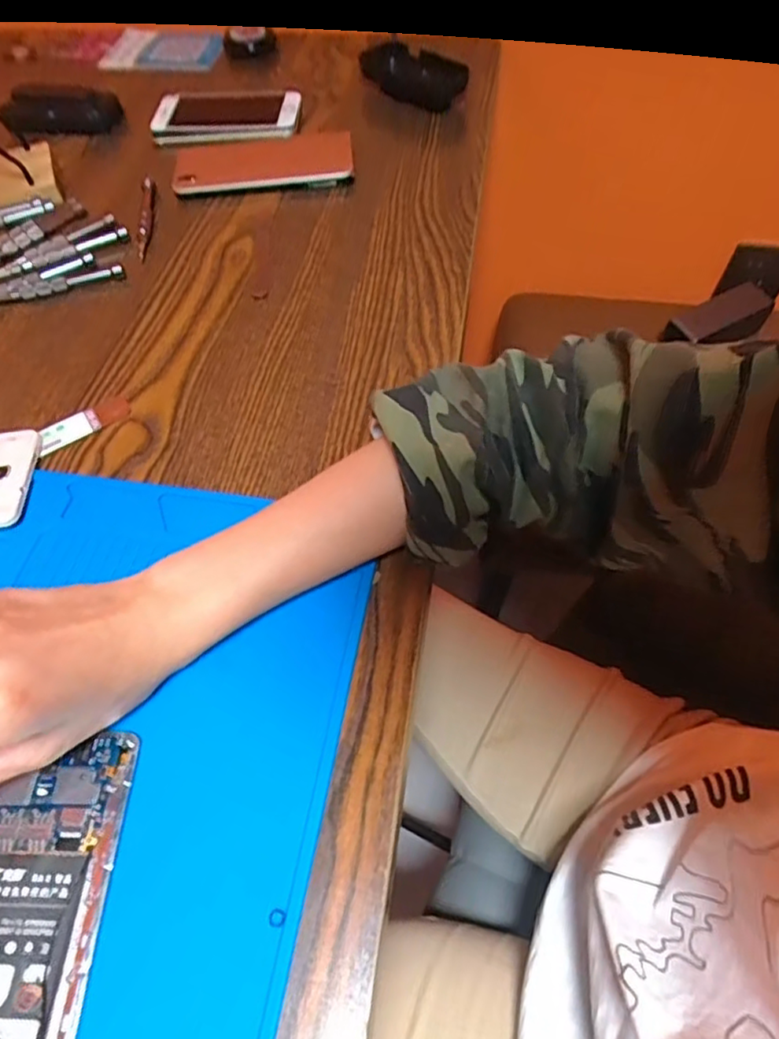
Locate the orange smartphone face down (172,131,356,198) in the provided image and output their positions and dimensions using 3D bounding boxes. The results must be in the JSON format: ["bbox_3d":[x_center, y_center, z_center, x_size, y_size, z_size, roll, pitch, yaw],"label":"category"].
[{"bbox_3d":[-0.111,-0.312,0.530,0.154,0.013,0.073,-6,58,0],"label":"orange smartphone face down"}]

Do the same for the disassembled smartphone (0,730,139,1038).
[{"bbox_3d":[-0.148,0.157,0.236,0.070,0.004,0.135,-1,58,2],"label":"disassembled smartphone"}]

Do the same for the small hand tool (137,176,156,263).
[{"bbox_3d":[-0.198,-0.250,0.496,0.012,0.011,0.104,-10,58,-3],"label":"small hand tool"}]

